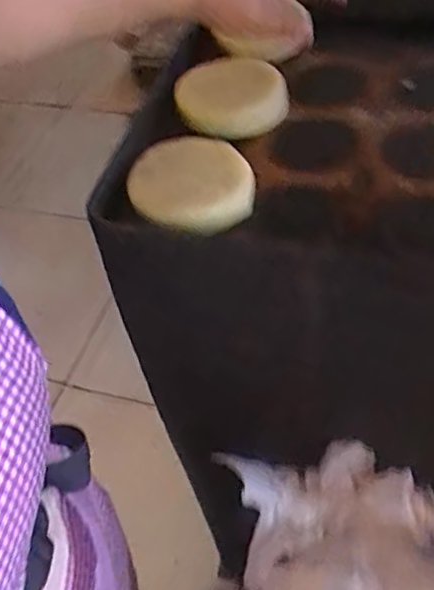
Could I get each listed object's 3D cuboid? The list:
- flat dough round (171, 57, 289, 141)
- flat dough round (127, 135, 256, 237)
[{"bbox_3d":[0.012,-0.175,0.551,0.099,0.020,0.068,13,95,20],"label":"flat dough round"},{"bbox_3d":[-0.019,-0.089,0.477,0.101,0.016,0.089,22,69,18],"label":"flat dough round"}]

